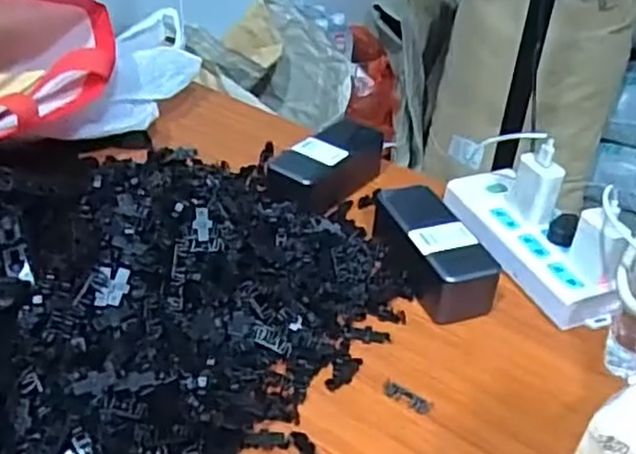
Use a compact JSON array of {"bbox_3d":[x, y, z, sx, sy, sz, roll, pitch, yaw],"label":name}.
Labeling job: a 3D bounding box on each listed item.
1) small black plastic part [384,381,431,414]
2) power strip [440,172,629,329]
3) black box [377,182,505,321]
[{"bbox_3d":[0.063,0.121,0.498,0.037,0.004,0.012,25,41,26],"label":"small black plastic part"},{"bbox_3d":[0.178,0.012,0.622,0.069,0.035,0.189,-9,38,-18],"label":"power strip"},{"bbox_3d":[0.096,0.019,0.598,0.064,0.049,0.128,-8,38,-17],"label":"black box"}]

